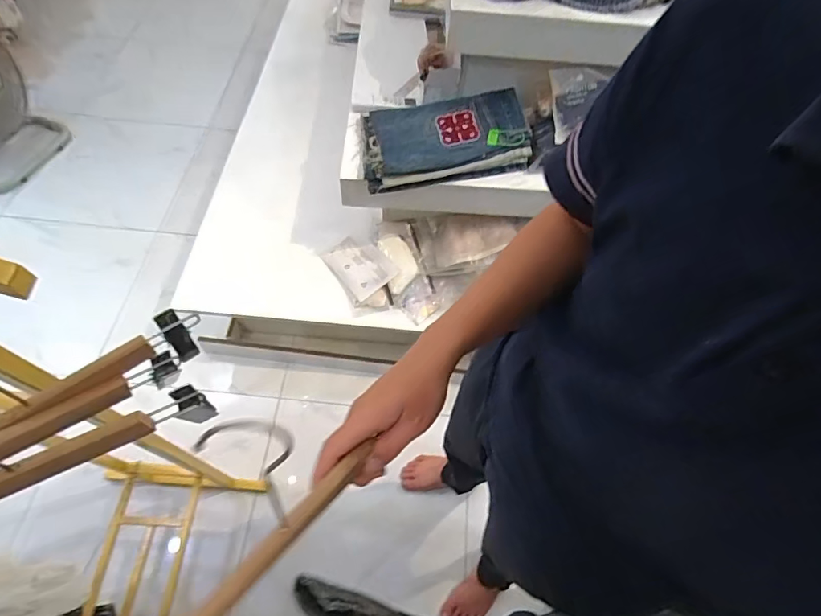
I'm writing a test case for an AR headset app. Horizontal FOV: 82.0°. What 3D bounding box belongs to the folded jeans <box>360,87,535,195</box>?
[{"bbox_3d":[0.079,-0.442,1.199,0.405,0.101,0.240,-7,60,-8],"label":"folded jeans"}]

